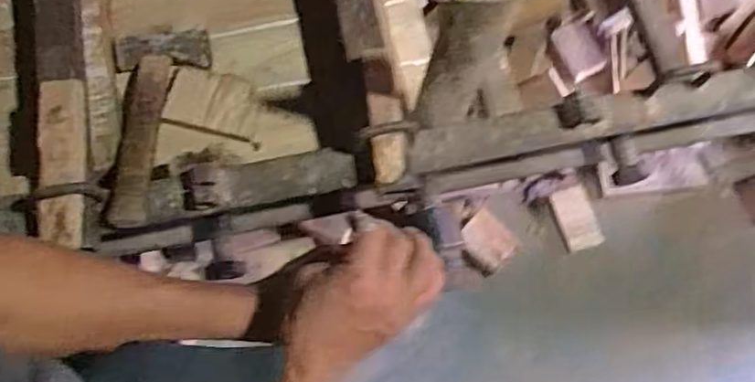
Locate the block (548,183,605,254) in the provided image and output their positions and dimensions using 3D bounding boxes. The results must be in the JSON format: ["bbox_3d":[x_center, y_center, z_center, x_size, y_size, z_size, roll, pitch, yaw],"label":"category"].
[{"bbox_3d":[0.486,0.068,1.589,0.094,0.024,0.154,-16,73,-7],"label":"block"}]

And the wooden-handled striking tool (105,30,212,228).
[{"bbox_3d":[-0.283,-0.087,0.796,0.120,0.032,0.310,-1,53,-2],"label":"wooden-handled striking tool"}]

